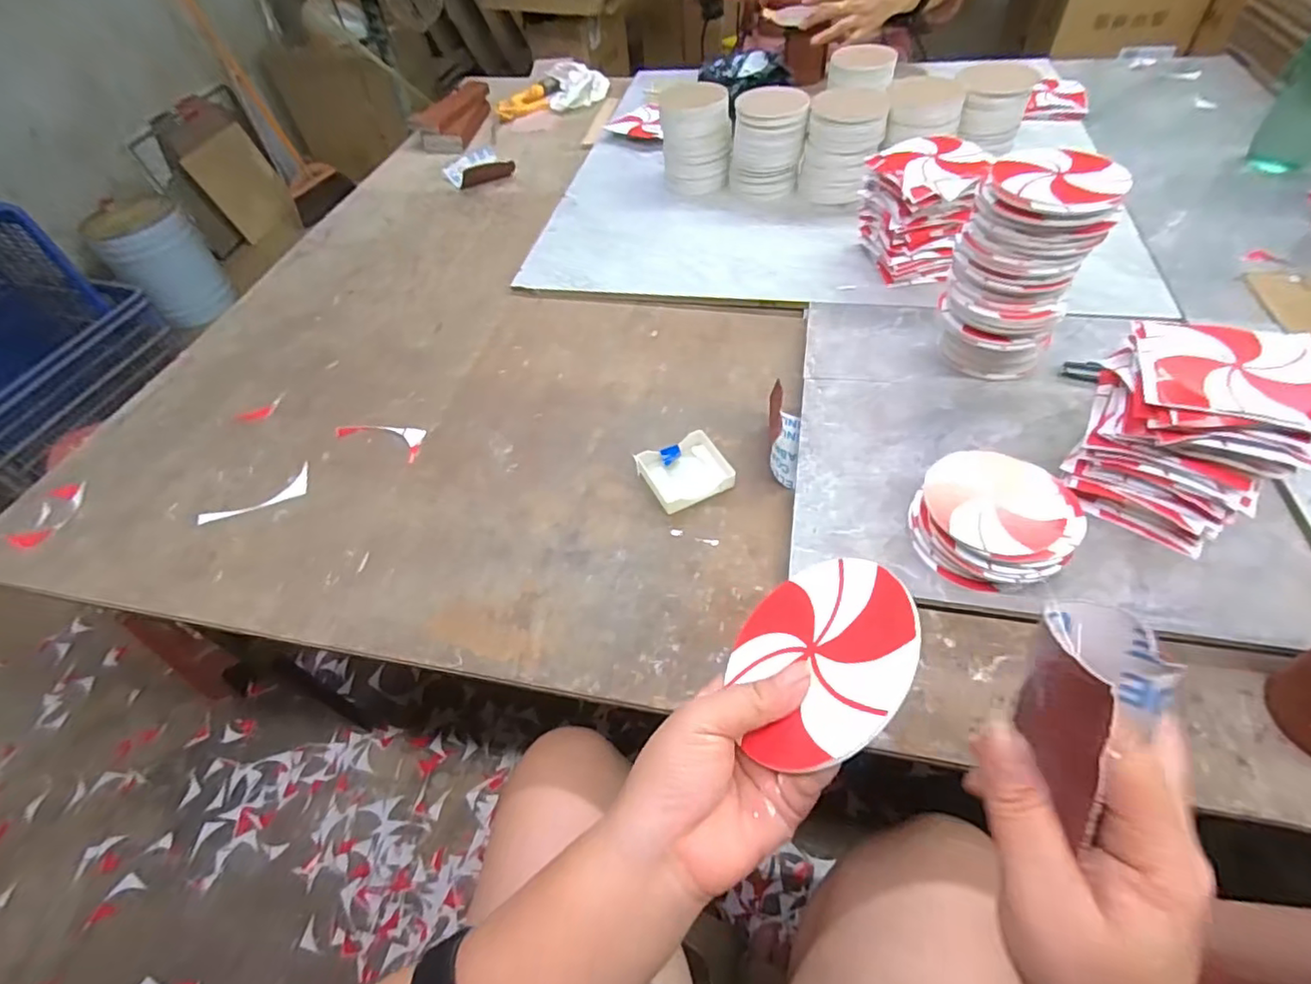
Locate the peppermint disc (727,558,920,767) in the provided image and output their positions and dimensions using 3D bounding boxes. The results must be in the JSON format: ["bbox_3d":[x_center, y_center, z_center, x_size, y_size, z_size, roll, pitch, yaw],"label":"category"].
[{"bbox_3d":[0.073,0.072,0.267,0.090,0.006,0.093,-38,27,23],"label":"peppermint disc"}]

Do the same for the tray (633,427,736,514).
[{"bbox_3d":[0.031,-0.020,0.589,0.079,0.020,0.082,-23,52,-13],"label":"tray"}]

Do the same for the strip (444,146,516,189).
[{"bbox_3d":[-0.313,-0.564,1.045,0.100,0.030,0.117,-30,54,-18],"label":"strip"}]

